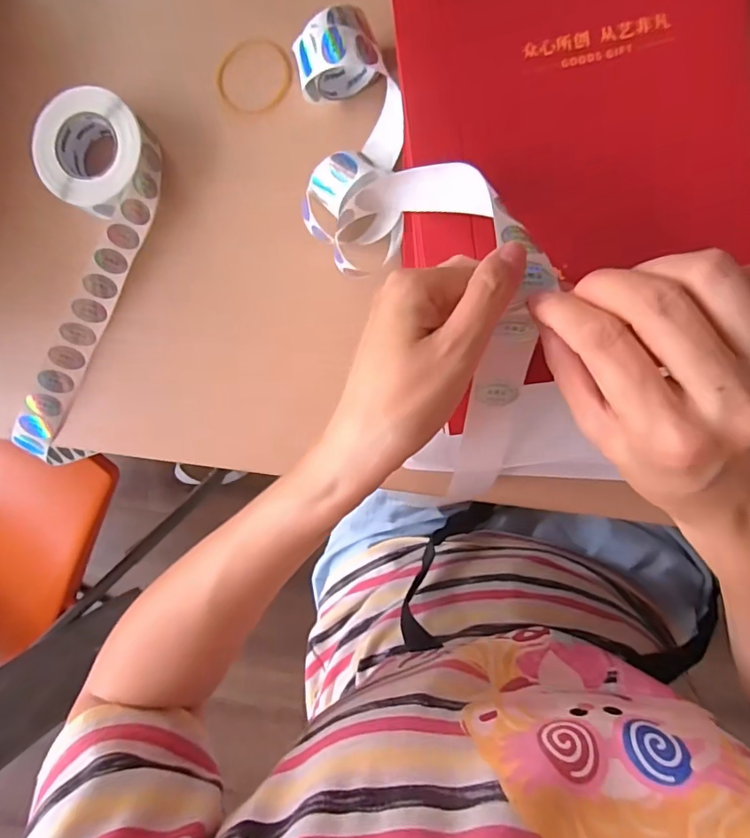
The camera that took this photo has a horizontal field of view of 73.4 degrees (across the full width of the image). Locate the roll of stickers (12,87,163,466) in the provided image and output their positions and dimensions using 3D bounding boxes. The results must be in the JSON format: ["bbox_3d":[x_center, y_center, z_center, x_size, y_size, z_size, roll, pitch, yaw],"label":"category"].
[{"bbox_3d":[-0.209,-0.084,0.349,0.068,0.040,0.262,17,94,6],"label":"roll of stickers"}]

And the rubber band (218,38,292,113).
[{"bbox_3d":[-0.081,-0.232,0.341,0.050,0.004,0.045,-38,96,13],"label":"rubber band"}]

